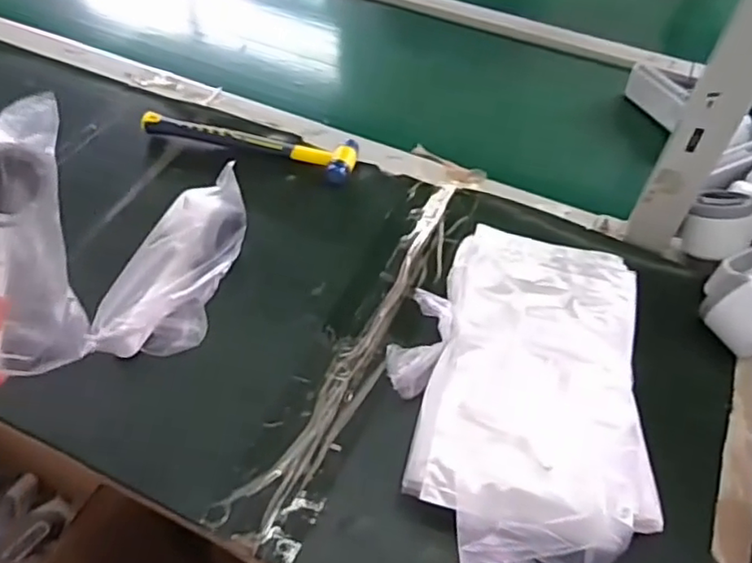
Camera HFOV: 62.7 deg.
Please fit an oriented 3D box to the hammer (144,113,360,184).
[{"bbox_3d":[-0.139,-0.155,0.683,0.241,0.027,0.060,14,53,8],"label":"hammer"}]

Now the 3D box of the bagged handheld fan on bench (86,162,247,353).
[{"bbox_3d":[-0.169,-0.008,0.546,0.071,0.078,0.185,23,69,15],"label":"bagged handheld fan on bench"}]

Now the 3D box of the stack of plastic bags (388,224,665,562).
[{"bbox_3d":[0.115,0.087,0.480,0.198,0.069,0.273,5,53,1],"label":"stack of plastic bags"}]

